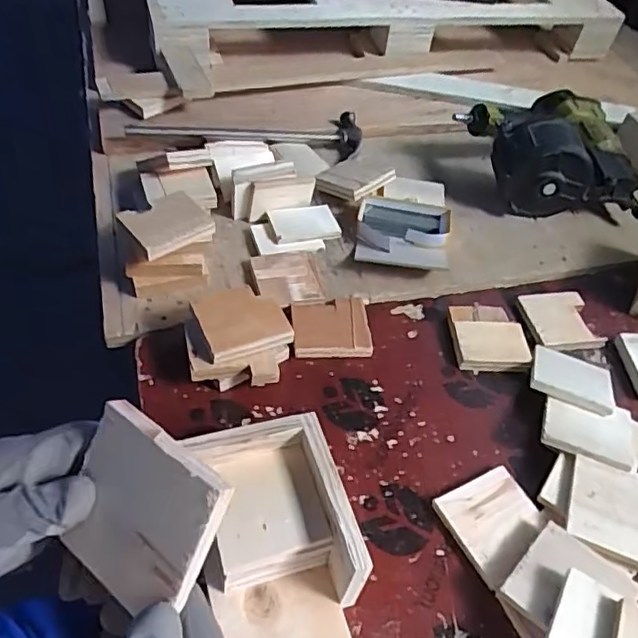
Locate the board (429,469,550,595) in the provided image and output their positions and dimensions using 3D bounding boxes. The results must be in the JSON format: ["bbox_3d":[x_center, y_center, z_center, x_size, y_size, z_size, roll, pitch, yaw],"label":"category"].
[{"bbox_3d":[0.171,0.194,0.576,0.090,0.015,0.089,-21,53,-24],"label":"board"}]

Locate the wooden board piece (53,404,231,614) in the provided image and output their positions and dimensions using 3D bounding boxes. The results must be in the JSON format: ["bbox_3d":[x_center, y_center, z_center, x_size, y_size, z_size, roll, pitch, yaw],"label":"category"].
[{"bbox_3d":[-0.093,0.103,0.311,0.087,0.091,0.010,26,10,30],"label":"wooden board piece"}]

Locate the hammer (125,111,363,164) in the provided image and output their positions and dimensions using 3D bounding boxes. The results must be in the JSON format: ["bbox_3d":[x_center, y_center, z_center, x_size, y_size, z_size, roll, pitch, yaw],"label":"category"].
[{"bbox_3d":[-0.108,-0.284,0.917,0.358,0.041,0.094,0,51,-9],"label":"hammer"}]

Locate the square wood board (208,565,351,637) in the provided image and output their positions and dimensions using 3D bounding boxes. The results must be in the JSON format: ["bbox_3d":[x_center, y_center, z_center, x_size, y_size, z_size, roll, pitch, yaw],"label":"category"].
[{"bbox_3d":[-0.027,0.257,0.488,0.099,0.011,0.085,-10,56,-14],"label":"square wood board"}]

